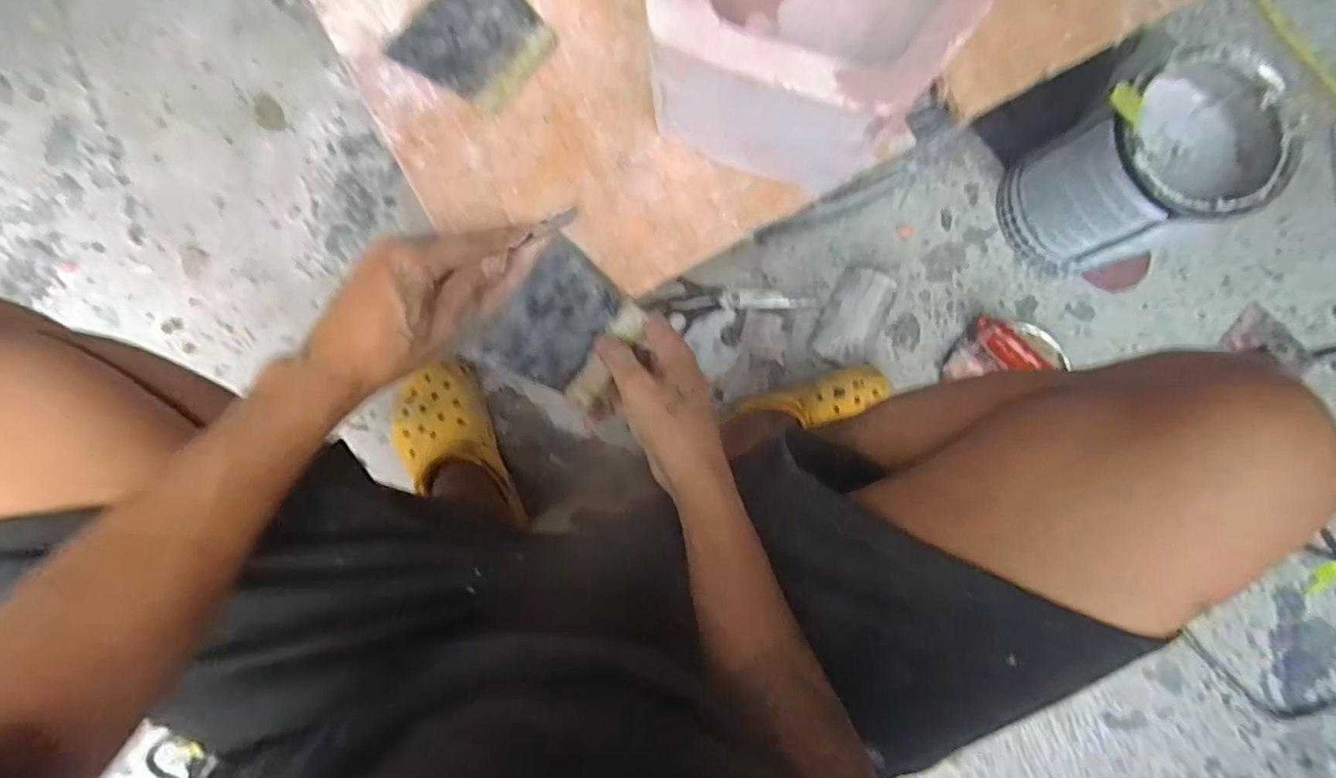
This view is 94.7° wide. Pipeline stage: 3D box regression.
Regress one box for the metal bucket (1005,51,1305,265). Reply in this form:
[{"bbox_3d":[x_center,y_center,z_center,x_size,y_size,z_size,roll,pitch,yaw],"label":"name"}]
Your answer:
[{"bbox_3d":[0.478,-0.221,0.635,0.166,0.199,0.144,-27,88,-2],"label":"metal bucket"}]

